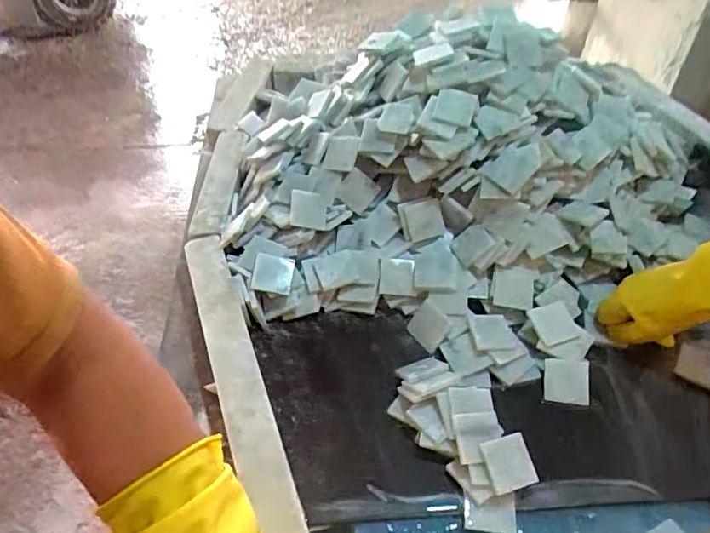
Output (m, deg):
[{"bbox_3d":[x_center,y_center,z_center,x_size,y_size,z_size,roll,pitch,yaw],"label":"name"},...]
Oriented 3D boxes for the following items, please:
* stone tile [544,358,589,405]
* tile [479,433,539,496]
[{"bbox_3d":[0.248,0.135,0.624,0.053,0.007,0.050,4,83,1],"label":"stone tile"},{"bbox_3d":[0.157,0.201,0.544,0.046,0.006,0.051,-17,76,-2],"label":"tile"}]

